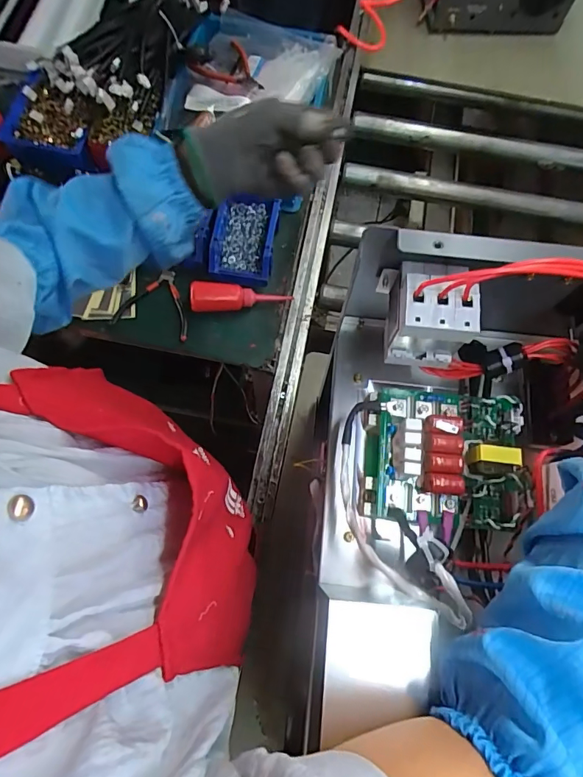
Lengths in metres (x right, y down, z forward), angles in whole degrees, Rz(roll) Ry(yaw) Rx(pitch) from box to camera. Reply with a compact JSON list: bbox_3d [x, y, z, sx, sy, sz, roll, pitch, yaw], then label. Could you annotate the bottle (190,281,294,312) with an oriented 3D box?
[{"bbox_3d":[-0.085,-0.154,0.733,0.164,0.038,0.043,-2,71,-3],"label":"bottle"}]

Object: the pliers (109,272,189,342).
[{"bbox_3d":[-0.244,-0.129,0.738,0.120,0.014,0.132,-15,72,-7],"label":"pliers"}]

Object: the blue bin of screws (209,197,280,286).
[{"bbox_3d":[-0.080,-0.257,0.753,0.103,0.053,0.152,9,71,0],"label":"blue bin of screws"}]

